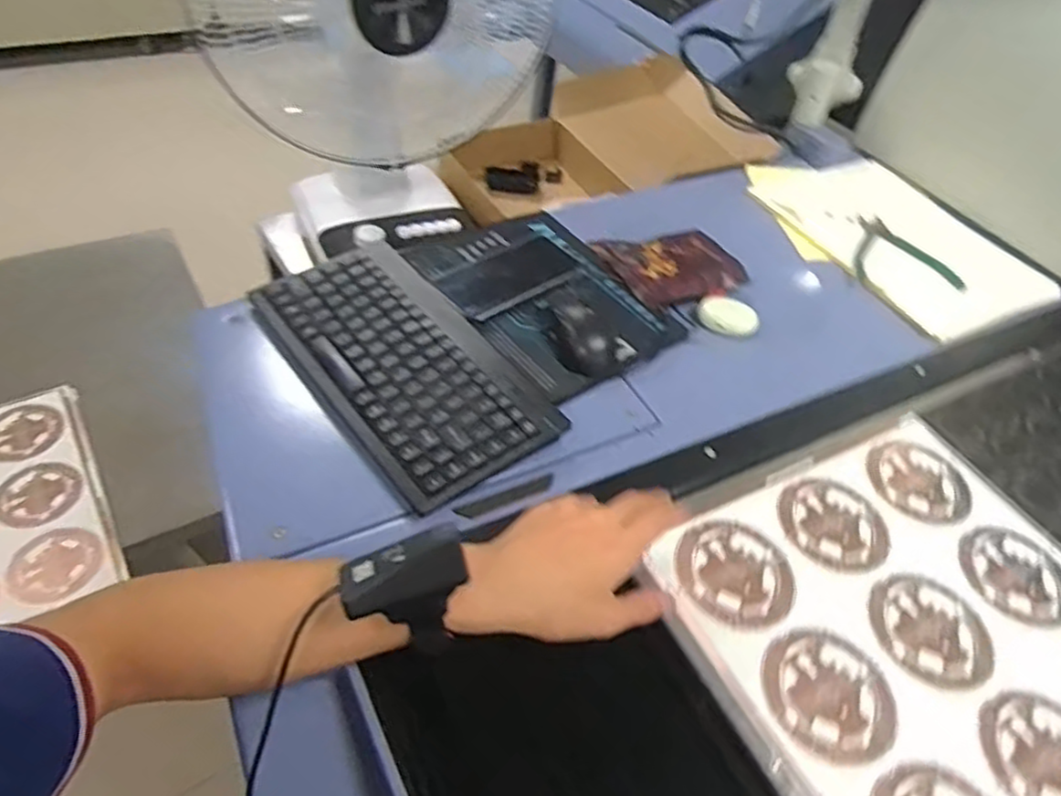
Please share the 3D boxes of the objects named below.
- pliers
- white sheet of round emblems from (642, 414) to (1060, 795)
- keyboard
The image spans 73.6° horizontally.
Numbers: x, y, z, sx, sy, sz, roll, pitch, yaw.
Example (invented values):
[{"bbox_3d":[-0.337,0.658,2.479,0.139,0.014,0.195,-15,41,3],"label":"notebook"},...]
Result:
[{"bbox_3d":[0.440,-0.178,0.858,0.125,0.009,0.136,5,49,-2],"label":"pliers"},{"bbox_3d":[0.312,0.205,0.485,0.332,0.006,0.401,-19,53,-24],"label":"white sheet of round emblems"},{"bbox_3d":[-0.111,-0.030,0.627,0.156,0.036,0.281,-29,58,-27],"label":"keyboard"}]

